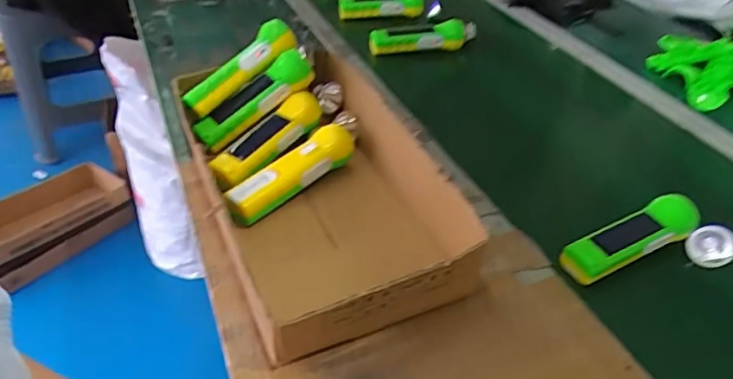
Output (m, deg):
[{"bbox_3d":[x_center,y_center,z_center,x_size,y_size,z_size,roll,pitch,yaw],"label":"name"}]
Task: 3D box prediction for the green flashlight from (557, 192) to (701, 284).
[{"bbox_3d":[0.288,0.049,0.561,0.160,0.041,0.046,-18,45,-22],"label":"green flashlight"}]

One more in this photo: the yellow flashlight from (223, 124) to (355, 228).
[{"bbox_3d":[-0.081,-0.022,0.600,0.044,0.037,0.186,29,47,27],"label":"yellow flashlight"}]

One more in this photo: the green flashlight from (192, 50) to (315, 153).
[{"bbox_3d":[-0.141,-0.113,0.657,0.167,0.040,0.045,-42,55,-14],"label":"green flashlight"}]

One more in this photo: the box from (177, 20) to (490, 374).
[{"bbox_3d":[-0.060,-0.033,0.579,0.240,0.112,0.410,-14,44,-19],"label":"box"}]

